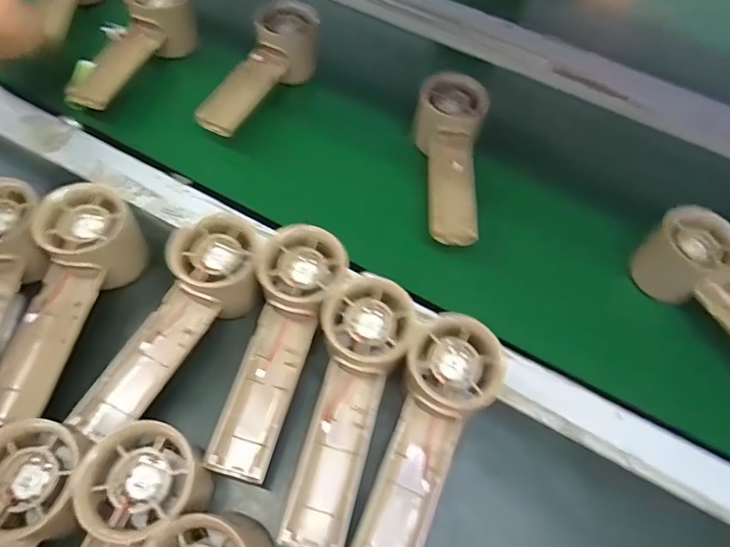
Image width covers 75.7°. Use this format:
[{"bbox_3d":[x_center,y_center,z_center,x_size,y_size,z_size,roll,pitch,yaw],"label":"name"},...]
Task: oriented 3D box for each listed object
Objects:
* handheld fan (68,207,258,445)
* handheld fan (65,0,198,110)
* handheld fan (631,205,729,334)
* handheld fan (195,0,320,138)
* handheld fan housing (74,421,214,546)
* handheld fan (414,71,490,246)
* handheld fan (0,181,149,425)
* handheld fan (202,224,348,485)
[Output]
[{"bbox_3d":[-0.120,0.035,0.307,0.056,0.046,0.154,27,74,14],"label":"handheld fan"},{"bbox_3d":[-0.220,-0.215,0.435,0.051,0.055,0.148,22,60,11],"label":"handheld fan"},{"bbox_3d":[0.273,0.028,0.347,0.045,0.070,0.155,-28,64,-18],"label":"handheld fan"},{"bbox_3d":[-0.090,-0.189,0.432,0.058,0.042,0.154,17,60,8],"label":"handheld fan"},{"bbox_3d":[-0.132,0.157,0.234,0.058,0.033,0.160,18,73,9],"label":"handheld fan housing"},{"bbox_3d":[0.069,-0.103,0.393,0.058,0.034,0.162,9,59,3],"label":"handheld fan"},{"bbox_3d":[-0.202,0.020,0.320,0.054,0.056,0.158,13,73,6],"label":"handheld fan"},{"bbox_3d":[-0.055,0.045,0.300,0.050,0.029,0.156,14,73,6],"label":"handheld fan"}]

